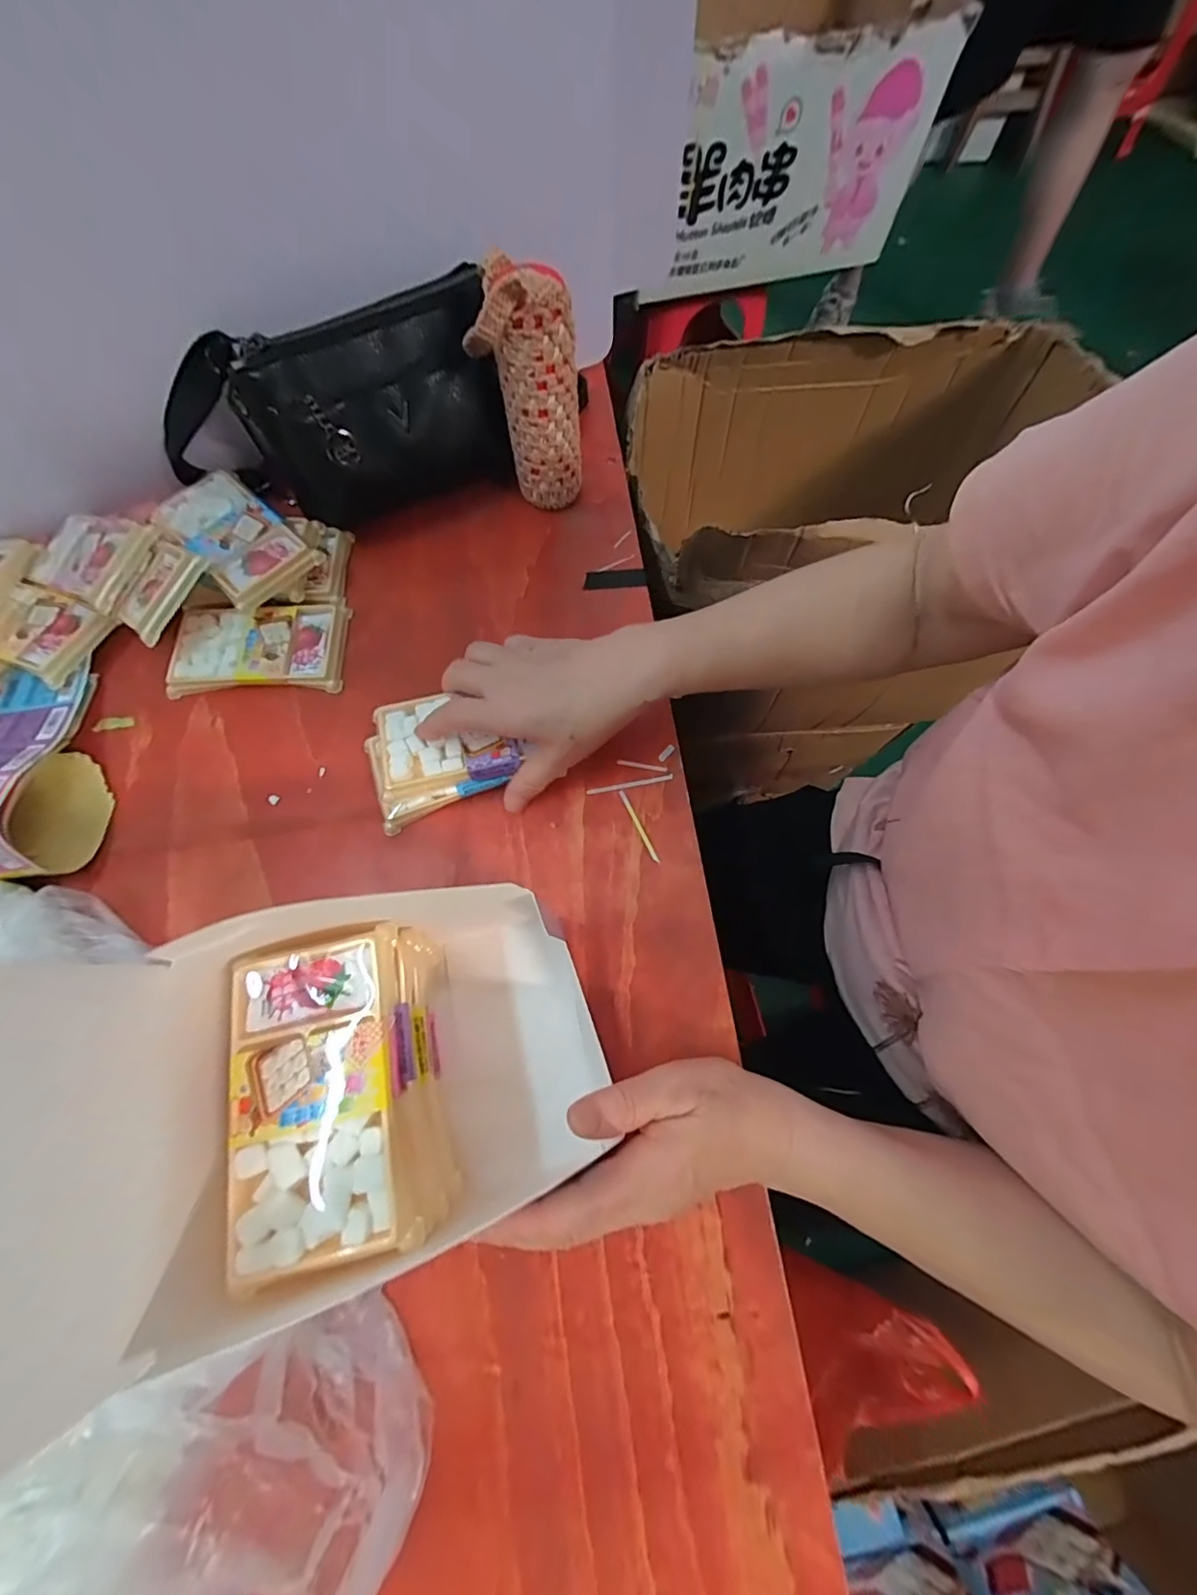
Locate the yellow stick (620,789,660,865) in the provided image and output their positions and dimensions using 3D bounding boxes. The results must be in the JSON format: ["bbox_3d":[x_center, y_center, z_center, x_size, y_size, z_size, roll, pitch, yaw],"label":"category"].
[{"bbox_3d":[0.030,0.020,0.392,0.005,0.004,0.059,-25,73,-7],"label":"yellow stick"}]

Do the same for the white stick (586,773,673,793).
[{"bbox_3d":[0.023,-0.010,0.402,0.064,0.004,0.004,-11,71,-3],"label":"white stick"}]

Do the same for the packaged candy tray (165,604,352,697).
[{"bbox_3d":[-0.277,-0.123,0.440,0.133,0.017,0.075,-2,71,0],"label":"packaged candy tray"}]

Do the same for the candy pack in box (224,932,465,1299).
[{"bbox_3d":[-0.124,0.147,0.292,0.082,0.113,0.137,-12,72,-3],"label":"candy pack in box"}]

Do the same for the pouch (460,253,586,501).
[{"bbox_3d":[-0.053,-0.302,0.414,0.072,0.169,0.050,25,74,9],"label":"pouch"}]

